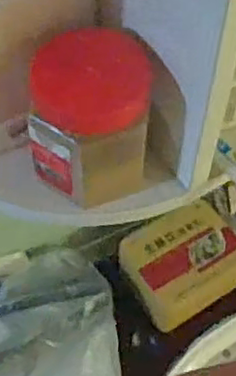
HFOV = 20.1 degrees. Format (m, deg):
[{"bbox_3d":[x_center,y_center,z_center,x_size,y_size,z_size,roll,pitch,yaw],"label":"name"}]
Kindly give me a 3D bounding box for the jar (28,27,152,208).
[{"bbox_3d":[-0.017,-0.045,0.420,0.072,0.085,0.073,1,56,-1],"label":"jar"}]

